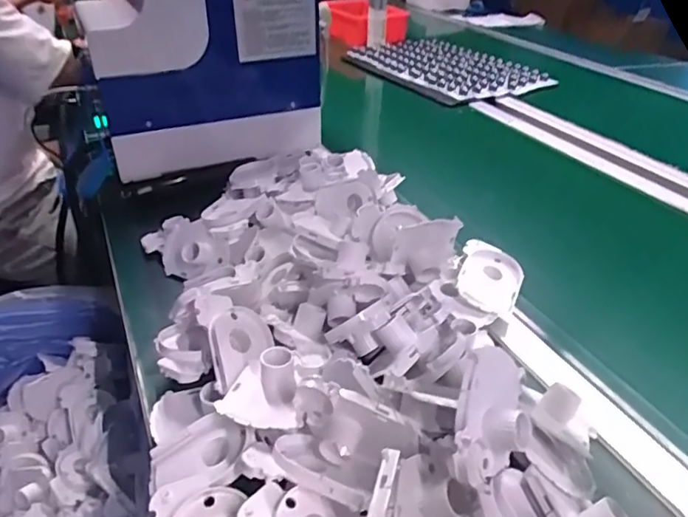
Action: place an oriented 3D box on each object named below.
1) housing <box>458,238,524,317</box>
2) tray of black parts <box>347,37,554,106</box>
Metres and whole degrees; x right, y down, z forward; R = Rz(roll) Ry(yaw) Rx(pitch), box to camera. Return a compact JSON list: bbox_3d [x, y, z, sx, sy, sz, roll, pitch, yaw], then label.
[{"bbox_3d":[0.159,0.022,0.595,0.067,0.018,0.090,21,53,4],"label":"housing"},{"bbox_3d":[0.258,-0.481,1.357,0.307,0.042,0.442,-18,38,-26],"label":"tray of black parts"}]

